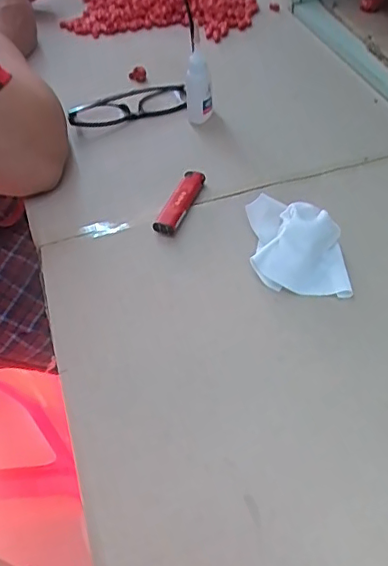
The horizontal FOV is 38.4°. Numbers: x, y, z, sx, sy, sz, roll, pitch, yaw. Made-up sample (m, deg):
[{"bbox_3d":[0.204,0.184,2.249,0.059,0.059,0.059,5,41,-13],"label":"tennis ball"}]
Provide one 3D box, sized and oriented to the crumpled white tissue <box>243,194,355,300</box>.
[{"bbox_3d":[0.076,-0.030,0.407,0.068,0.039,0.073,-1,48,5],"label":"crumpled white tissue"}]

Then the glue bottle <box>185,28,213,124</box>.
[{"bbox_3d":[0.004,-0.193,0.530,0.023,0.076,0.023,5,49,10],"label":"glue bottle"}]

